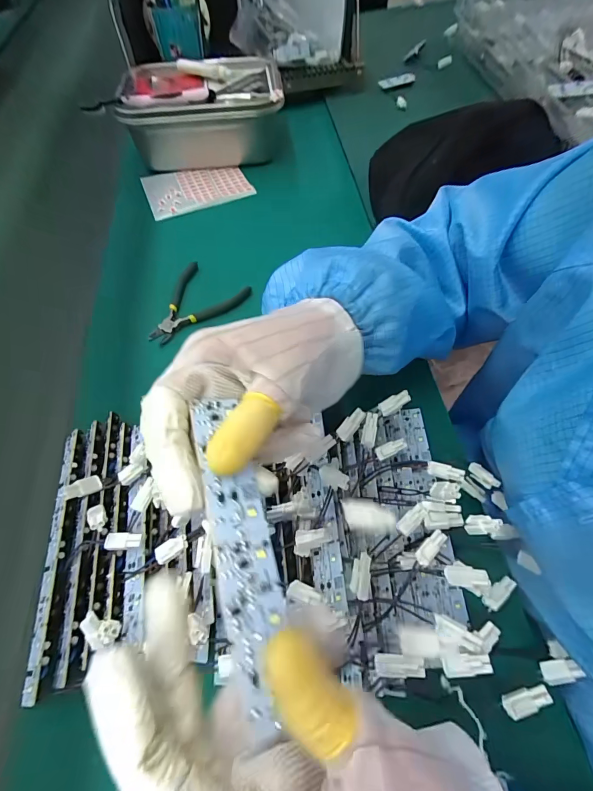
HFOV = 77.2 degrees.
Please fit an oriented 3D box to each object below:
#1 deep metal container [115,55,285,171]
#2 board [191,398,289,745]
[{"bbox_3d":[-0.139,-0.435,0.575,0.231,0.095,0.163,-7,59,0],"label":"deep metal container"},{"bbox_3d":[-0.022,0.057,0.152,0.024,0.004,0.120,-4,63,-29],"label":"board"}]

